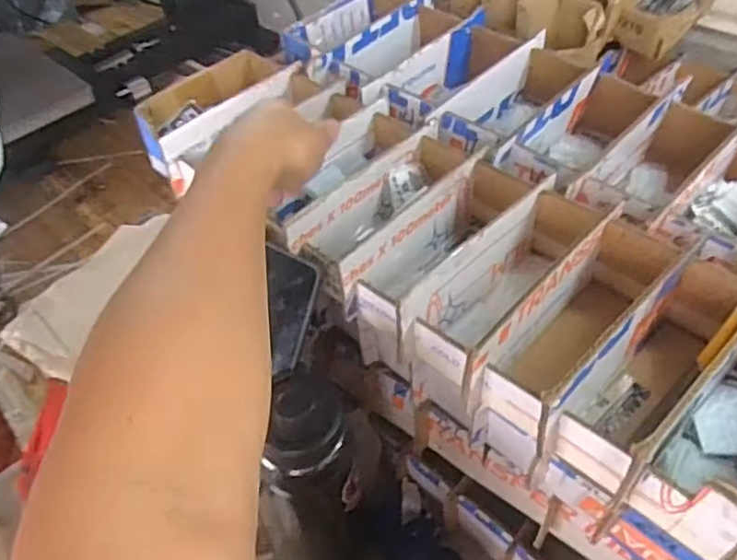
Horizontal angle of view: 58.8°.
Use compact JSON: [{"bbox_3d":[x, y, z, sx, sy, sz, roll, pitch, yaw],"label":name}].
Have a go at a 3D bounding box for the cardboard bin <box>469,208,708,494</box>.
[{"bbox_3d":[0.149,0.036,0.469,0.175,0.086,0.065,-36,54,-25],"label":"cardboard bin"}]

